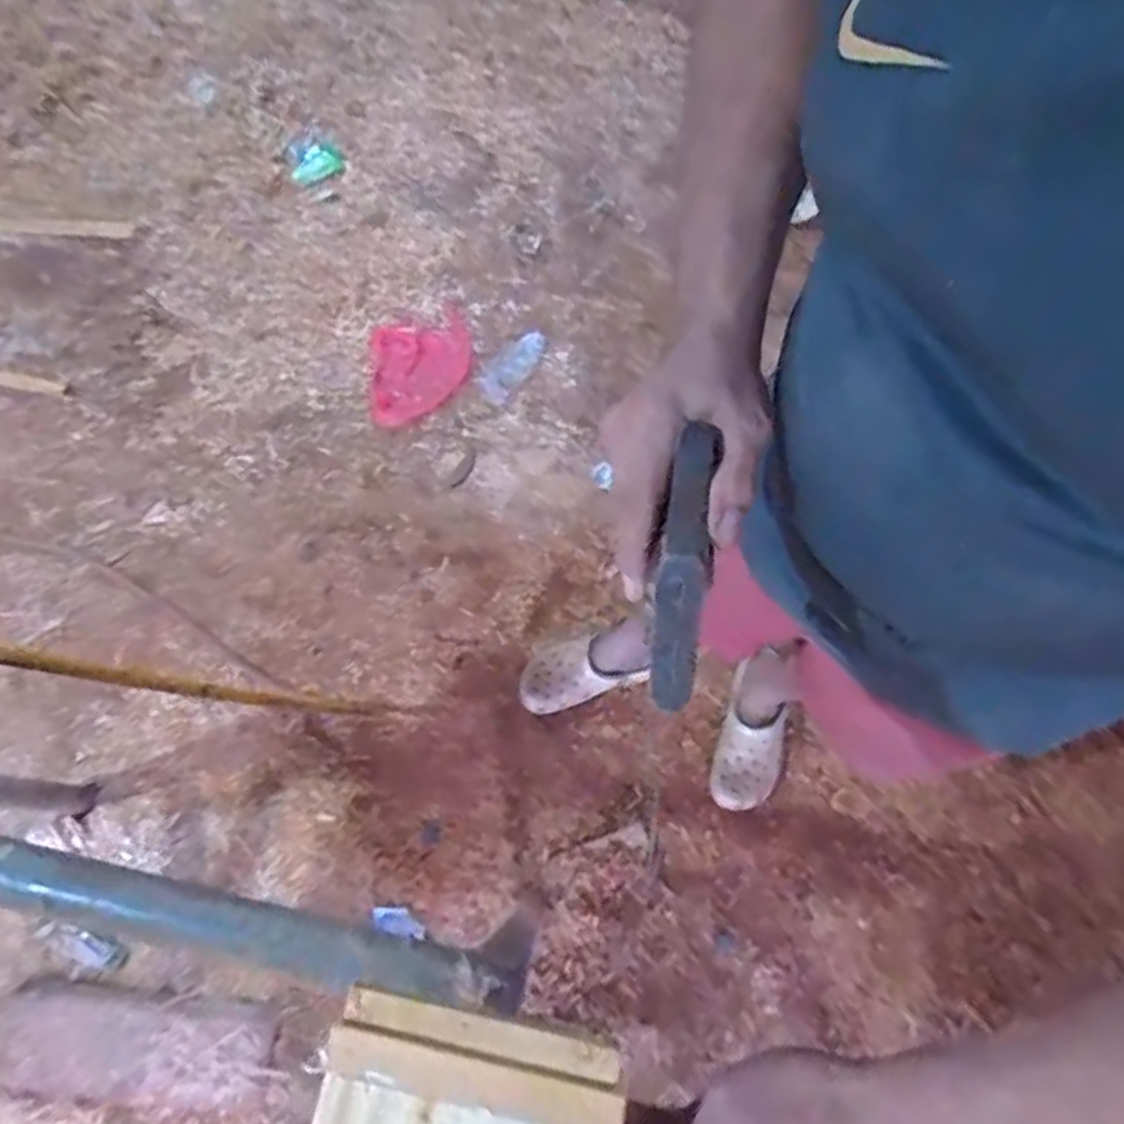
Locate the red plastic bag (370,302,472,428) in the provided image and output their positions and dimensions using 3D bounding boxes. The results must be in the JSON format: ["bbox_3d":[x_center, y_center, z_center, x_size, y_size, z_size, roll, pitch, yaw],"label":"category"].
[{"bbox_3d":[-0.315,-0.436,1.701,0.222,0.034,0.261,-8,71,-1],"label":"red plastic bag"}]

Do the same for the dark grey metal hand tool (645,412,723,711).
[{"bbox_3d":[0.059,0.002,0.374,0.027,0.015,0.136,7,76,5],"label":"dark grey metal hand tool"}]

